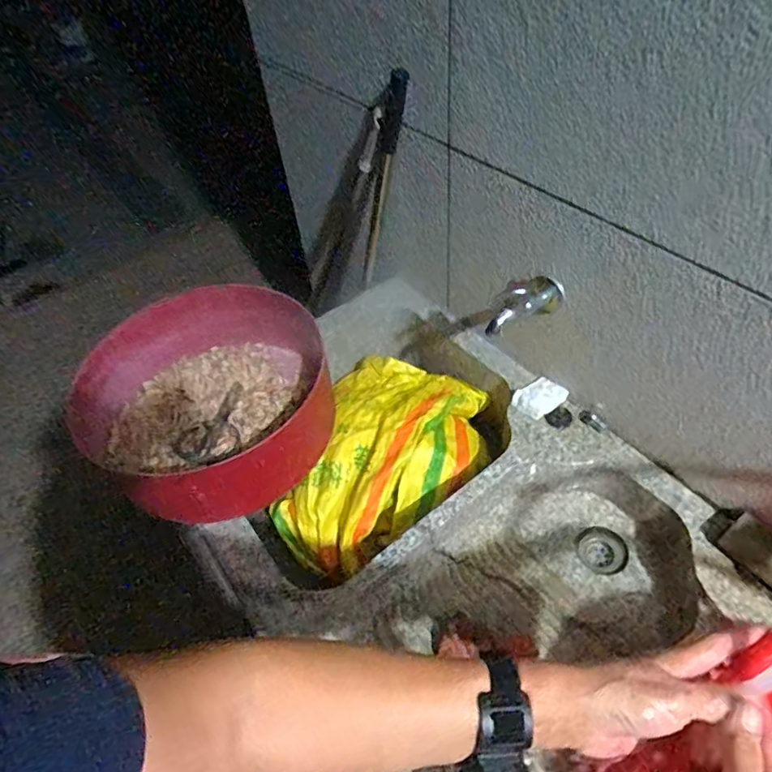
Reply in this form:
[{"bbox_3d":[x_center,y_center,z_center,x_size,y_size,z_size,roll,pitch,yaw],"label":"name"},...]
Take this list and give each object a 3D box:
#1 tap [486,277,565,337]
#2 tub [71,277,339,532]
[{"bbox_3d":[0.177,-0.110,0.693,0.121,0.080,0.041,-23,49,-36],"label":"tap"},{"bbox_3d":[-0.244,0.017,0.769,0.304,0.150,0.294,-3,50,4],"label":"tub"}]

